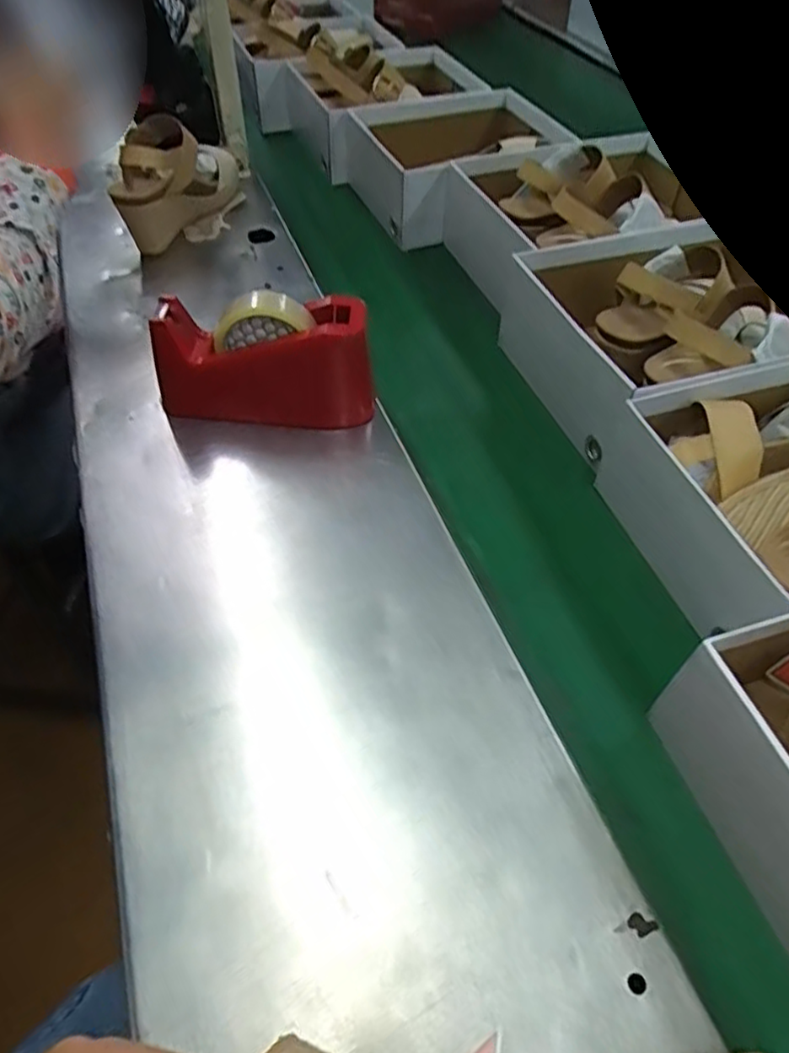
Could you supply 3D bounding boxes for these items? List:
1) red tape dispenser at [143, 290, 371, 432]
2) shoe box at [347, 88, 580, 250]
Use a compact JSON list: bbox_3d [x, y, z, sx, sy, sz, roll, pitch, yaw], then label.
[{"bbox_3d":[-0.125,-0.162,0.639,0.202,0.109,0.075,-1,50,-2],"label":"red tape dispenser"},{"bbox_3d":[0.096,-0.533,0.974,0.336,0.117,0.222,-30,58,-18],"label":"shoe box"}]

